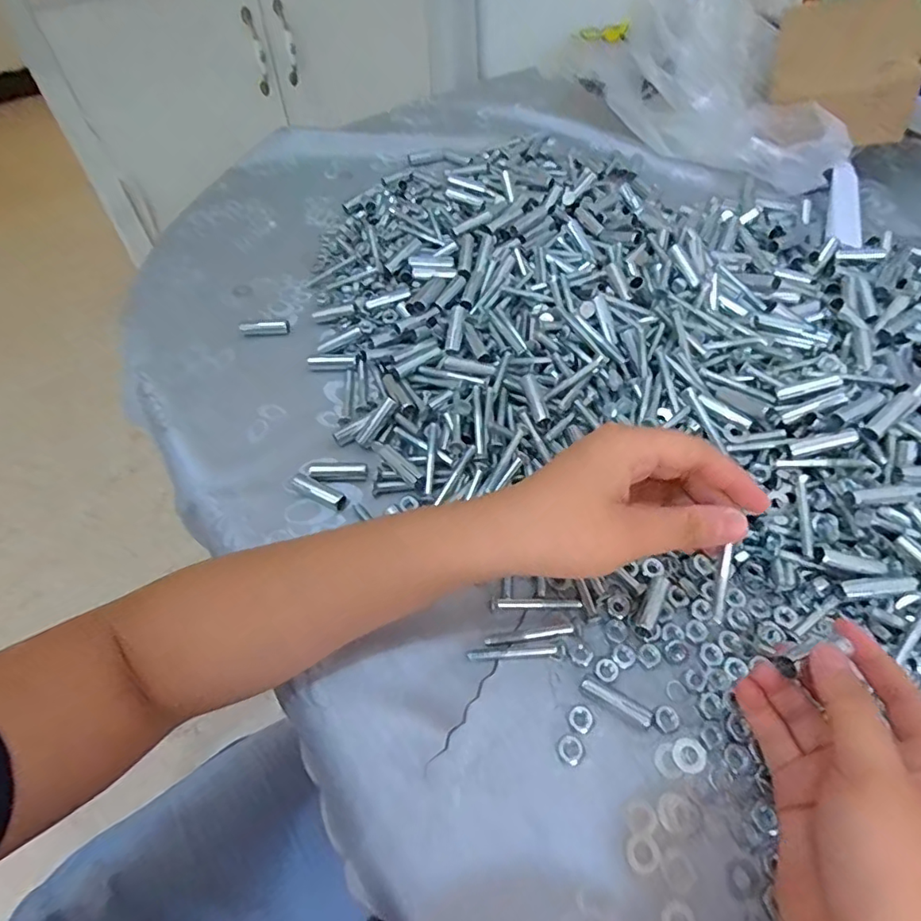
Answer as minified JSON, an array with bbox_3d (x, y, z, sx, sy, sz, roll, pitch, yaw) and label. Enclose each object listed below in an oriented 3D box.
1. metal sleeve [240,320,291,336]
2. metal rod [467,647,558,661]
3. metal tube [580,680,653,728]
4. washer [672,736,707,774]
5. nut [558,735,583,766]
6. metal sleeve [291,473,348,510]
[{"bbox_3d":[-0.165,-0.112,0.464,0.041,0.007,0.012,-5,56,-3],"label":"metal sleeve"},{"bbox_3d":[0.030,0.110,0.312,0.050,0.004,0.006,-2,56,-1],"label":"metal rod"},{"bbox_3d":[0.085,0.132,0.298,0.039,0.004,0.009,25,60,16],"label":"metal tube"},{"bbox_3d":[0.119,0.153,0.284,0.016,0.004,0.016,0,56,0],"label":"washer"},{"bbox_3d":[0.058,0.150,0.285,0.013,0.004,0.013,0,56,0],"label":"nut"},{"bbox_3d":[-0.095,0.021,0.372,0.044,0.008,0.013,25,60,16],"label":"metal sleeve"}]

